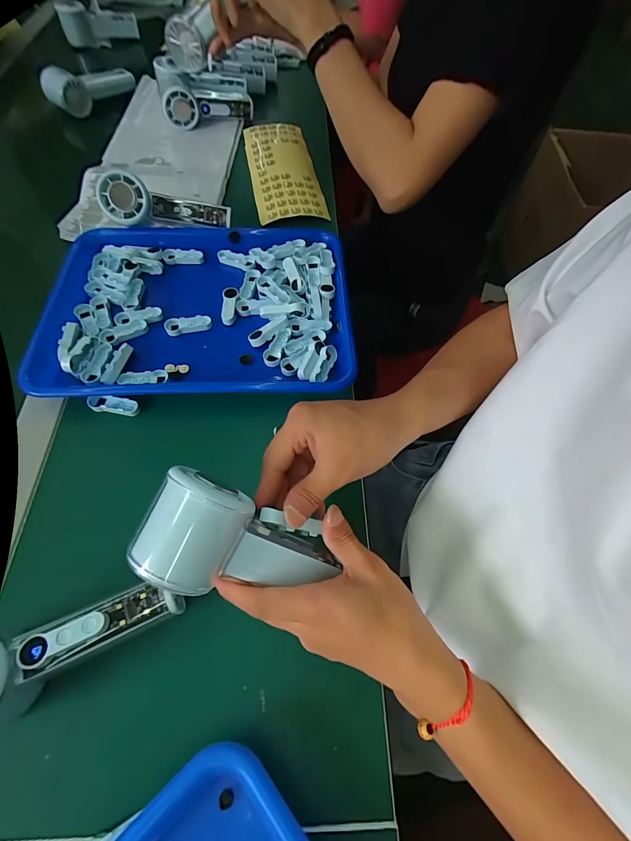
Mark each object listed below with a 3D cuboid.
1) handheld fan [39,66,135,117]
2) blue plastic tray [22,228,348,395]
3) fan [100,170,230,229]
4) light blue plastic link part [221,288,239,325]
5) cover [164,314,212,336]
[{"bbox_3d":[-0.385,-0.571,0.606,0.040,0.062,0.142,51,54,-2],"label":"handheld fan"},{"bbox_3d":[-0.131,-0.132,0.406,0.338,0.038,0.252,-2,62,-2],"label":"blue plastic tray"},{"bbox_3d":[-0.188,-0.266,0.449,0.150,0.052,0.028,3,26,-26],"label":"fan"},{"bbox_3d":[-0.101,-0.135,0.420,0.019,0.015,0.048,-2,62,-2],"label":"light blue plastic link part"},{"bbox_3d":[-0.146,-0.110,0.406,0.050,0.011,0.020,-14,63,-8],"label":"cover"}]

